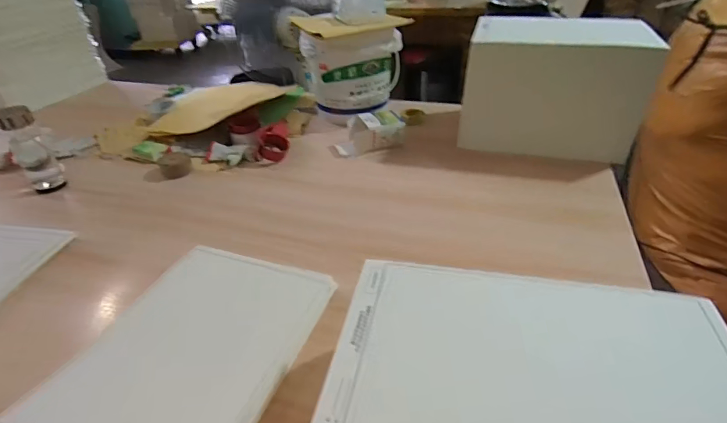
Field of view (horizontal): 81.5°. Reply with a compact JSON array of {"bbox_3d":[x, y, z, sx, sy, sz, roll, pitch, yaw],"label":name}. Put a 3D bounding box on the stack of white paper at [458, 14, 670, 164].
[{"bbox_3d":[0.414,-0.283,0.957,0.349,0.240,0.303,9,37,16],"label":"stack of white paper"}]

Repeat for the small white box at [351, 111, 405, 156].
[{"bbox_3d":[0.030,-0.196,1.027,0.134,0.063,0.089,-7,35,-6],"label":"small white box"}]

